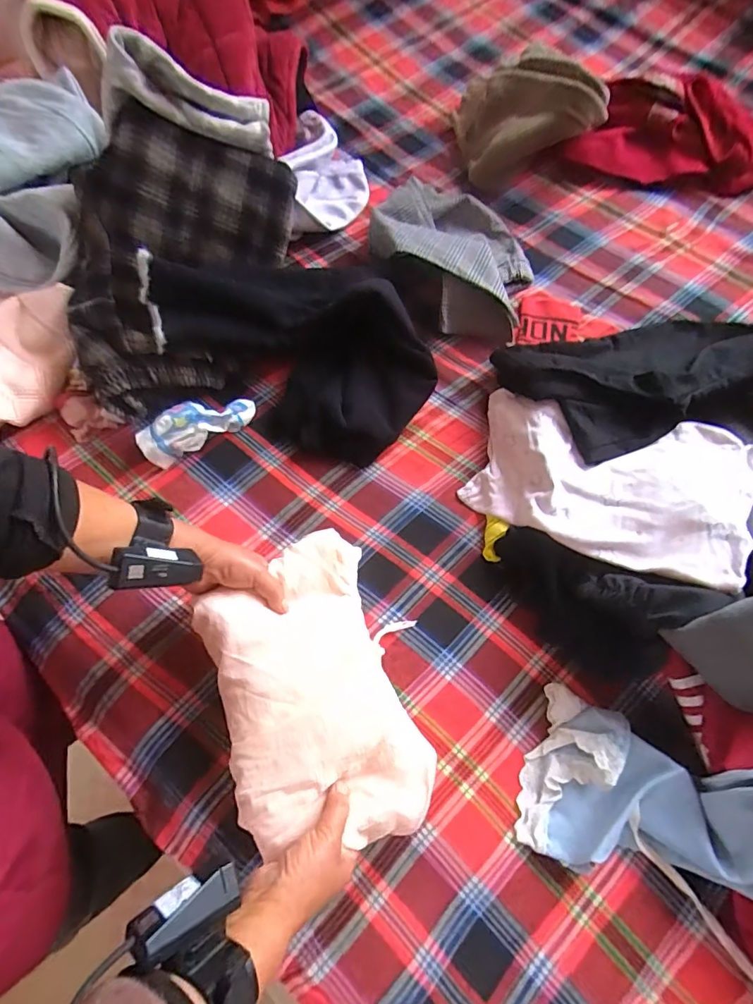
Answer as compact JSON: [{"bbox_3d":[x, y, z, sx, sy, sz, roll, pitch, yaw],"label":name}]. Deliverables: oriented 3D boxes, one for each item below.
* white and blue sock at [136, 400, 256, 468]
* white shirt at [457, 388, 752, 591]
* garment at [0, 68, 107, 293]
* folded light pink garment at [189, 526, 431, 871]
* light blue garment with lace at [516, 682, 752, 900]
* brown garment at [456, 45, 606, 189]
[{"bbox_3d":[-0.233,-0.102,0.618,0.150,0.043,0.067,-36,75,-13],"label":"white and blue sock"},{"bbox_3d":[0.269,-0.025,0.564,0.302,0.107,0.200,22,72,6],"label":"white shirt"},{"bbox_3d":[-0.482,-0.428,0.618,0.239,0.111,0.269,13,71,3],"label":"garment"},{"bbox_3d":[-0.070,0.183,0.493,0.182,0.050,0.290,-11,67,-22],"label":"folded light pink garment"},{"bbox_3d":[0.293,0.318,0.468,0.281,0.086,0.165,15,70,22],"label":"light blue garment with lace"},{"bbox_3d":[0.253,-0.652,0.781,0.224,0.126,0.204,-6,71,-3],"label":"brown garment"}]

